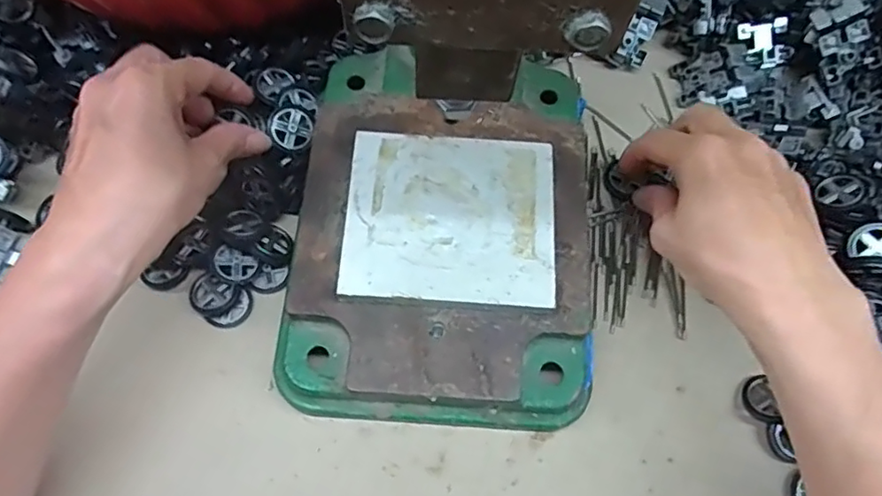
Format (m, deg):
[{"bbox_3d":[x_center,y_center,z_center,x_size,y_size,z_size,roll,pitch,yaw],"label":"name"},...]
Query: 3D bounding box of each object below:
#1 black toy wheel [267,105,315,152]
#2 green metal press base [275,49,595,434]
[{"bbox_3d":[-0.089,-0.070,0.350,0.026,0.008,0.026,34,77,-21],"label":"black toy wheel"},{"bbox_3d":[0.006,-0.018,0.327,0.160,0.042,0.219,5,68,0],"label":"green metal press base"}]

